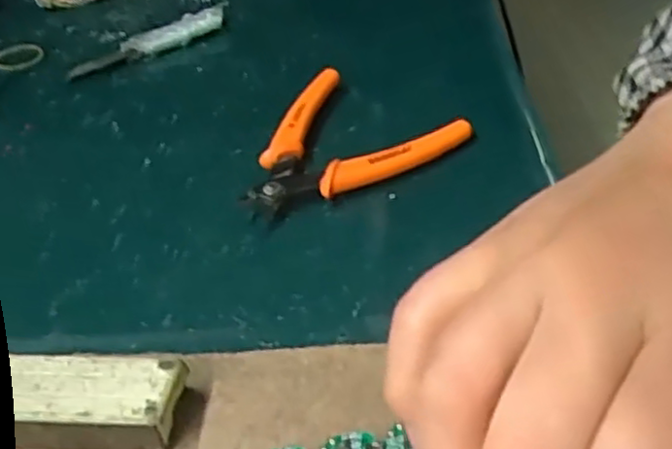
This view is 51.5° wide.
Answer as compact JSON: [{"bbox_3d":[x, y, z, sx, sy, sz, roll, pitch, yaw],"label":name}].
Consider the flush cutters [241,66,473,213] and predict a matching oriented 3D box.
[{"bbox_3d":[-0.001,-0.048,0.360,0.114,0.018,0.086,-22,43,-18],"label":"flush cutters"}]

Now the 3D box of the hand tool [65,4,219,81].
[{"bbox_3d":[-0.122,-0.120,0.459,0.108,0.016,0.016,-25,44,-21],"label":"hand tool"}]

